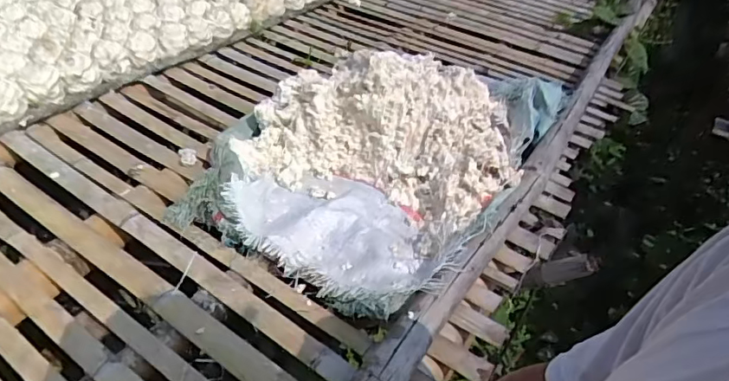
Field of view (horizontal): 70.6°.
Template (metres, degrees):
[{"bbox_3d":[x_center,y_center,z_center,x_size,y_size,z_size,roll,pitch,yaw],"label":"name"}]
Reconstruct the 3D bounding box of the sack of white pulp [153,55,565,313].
[{"bbox_3d":[0.045,-0.124,1.045,0.542,0.181,0.769,25,42,22],"label":"sack of white pulp"}]

